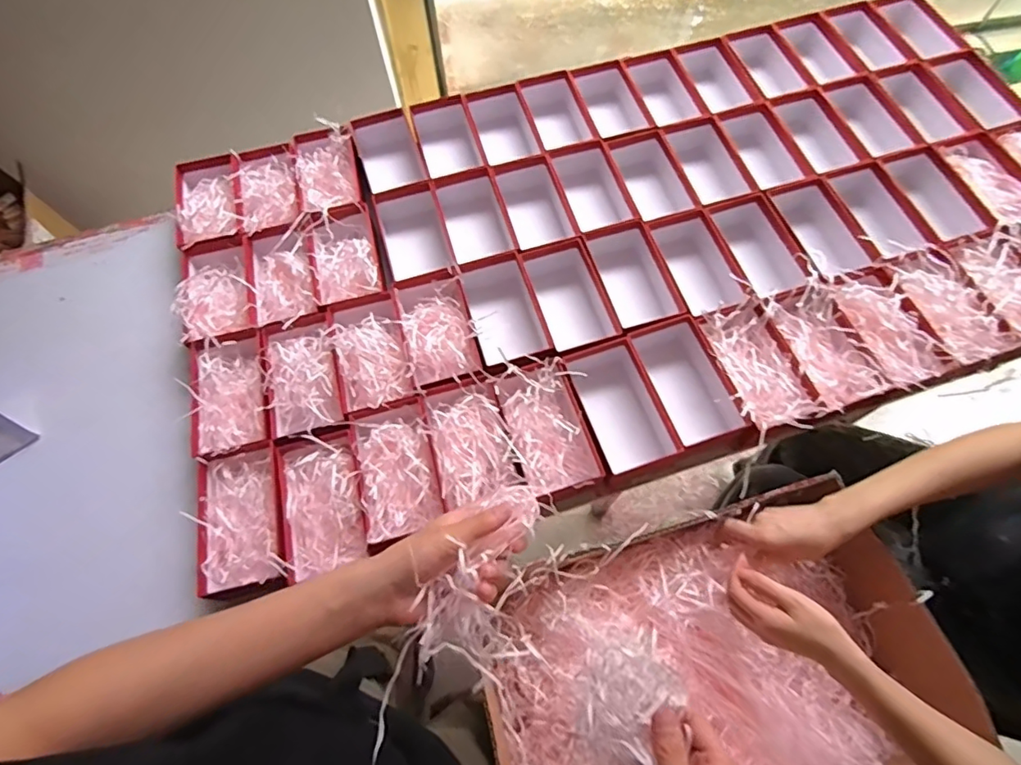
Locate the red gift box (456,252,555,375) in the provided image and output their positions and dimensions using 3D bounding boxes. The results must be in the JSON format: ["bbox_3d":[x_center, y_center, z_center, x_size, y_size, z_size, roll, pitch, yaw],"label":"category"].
[{"bbox_3d":[-0.008,-0.086,0.745,0.093,0.089,0.183,-16,66,-4],"label":"red gift box"}]

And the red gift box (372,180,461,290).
[{"bbox_3d":[-0.136,-0.196,0.803,0.093,0.085,0.172,-15,66,-4],"label":"red gift box"}]

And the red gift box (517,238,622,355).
[{"bbox_3d":[0.081,-0.102,0.743,0.097,0.079,0.165,-18,66,-5],"label":"red gift box"}]

